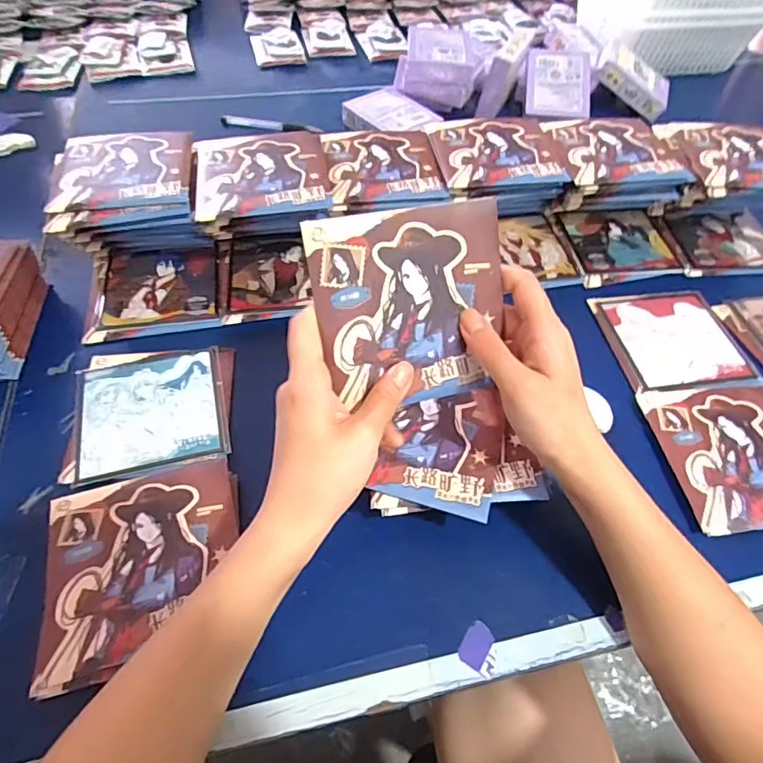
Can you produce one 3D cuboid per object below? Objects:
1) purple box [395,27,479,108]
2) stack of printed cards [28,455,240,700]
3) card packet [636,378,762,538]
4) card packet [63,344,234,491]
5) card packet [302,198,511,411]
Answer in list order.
[{"bbox_3d":[0.070,-0.418,0.692,0.093,0.060,0.104,3,54,0],"label":"purple box"},{"bbox_3d":[-0.153,0.119,0.339,0.120,0.018,0.124,-10,55,-10],"label":"stack of printed cards"},{"bbox_3d":[0.276,0.052,0.402,0.118,0.008,0.124,-3,54,-5],"label":"card packet"},{"bbox_3d":[-0.179,0.020,0.410,0.119,0.009,0.119,-6,54,-7],"label":"card packet"},{"bbox_3d":[0.020,-0.044,0.316,0.114,0.116,0.004,-12,18,-10],"label":"card packet"}]

